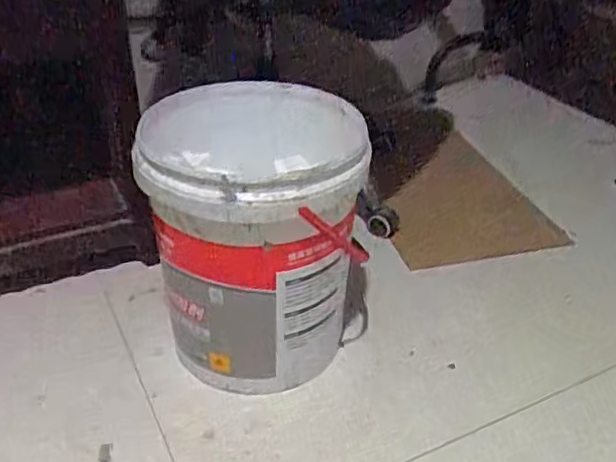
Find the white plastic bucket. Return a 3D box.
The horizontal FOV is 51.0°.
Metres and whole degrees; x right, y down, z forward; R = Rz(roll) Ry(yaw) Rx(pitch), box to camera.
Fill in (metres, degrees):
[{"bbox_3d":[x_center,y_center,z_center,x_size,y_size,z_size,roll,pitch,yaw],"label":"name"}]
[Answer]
[{"bbox_3d":[-0.073,0.017,0.951,0.284,0.366,0.289,1,35,-1],"label":"white plastic bucket"}]

